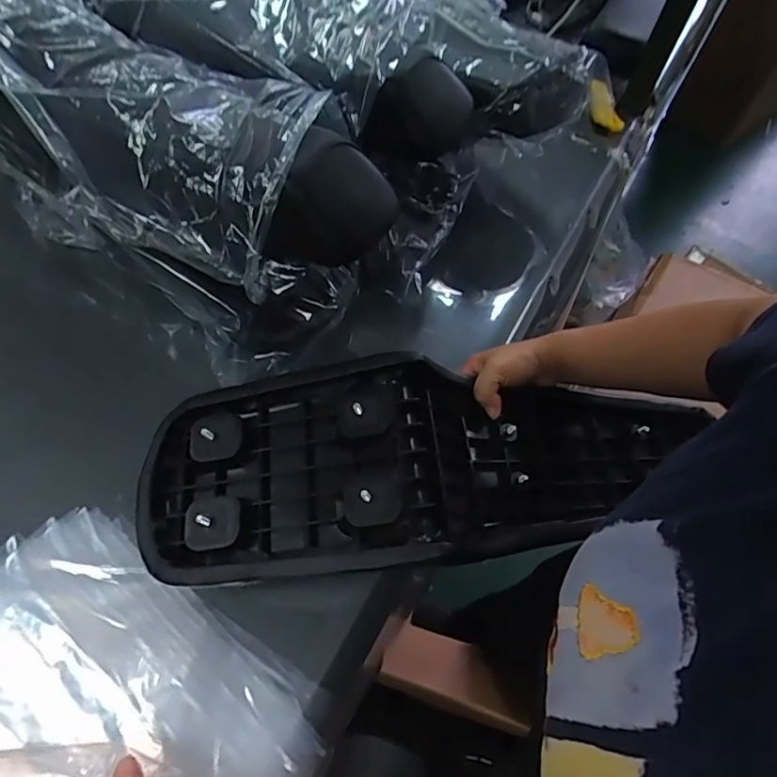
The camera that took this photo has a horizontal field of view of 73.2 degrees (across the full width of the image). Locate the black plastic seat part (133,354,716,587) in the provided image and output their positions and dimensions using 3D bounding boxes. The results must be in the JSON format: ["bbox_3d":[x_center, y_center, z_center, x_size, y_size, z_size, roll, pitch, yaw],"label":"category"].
[{"bbox_3d":[0.064,0.066,0.499,0.565,0.074,0.187,-4,61,-11],"label":"black plastic seat part"}]

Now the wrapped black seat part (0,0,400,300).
[{"bbox_3d":[-0.274,-0.296,0.565,0.552,0.115,0.230,29,62,12],"label":"wrapped black seat part"}]

